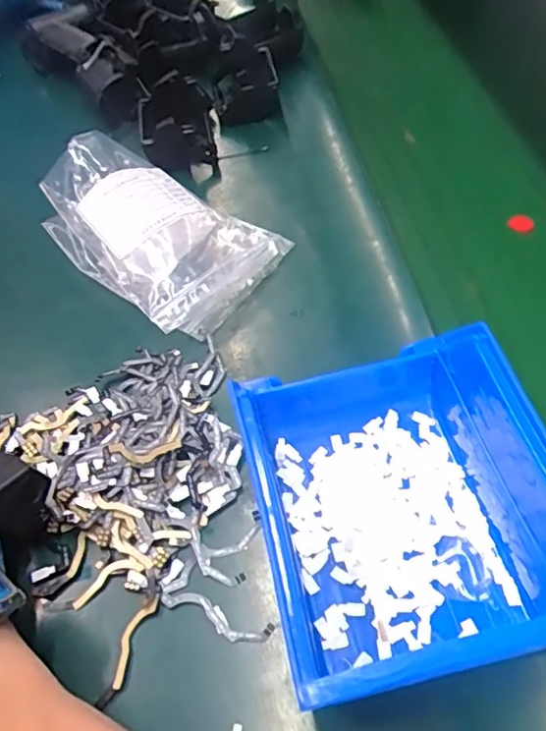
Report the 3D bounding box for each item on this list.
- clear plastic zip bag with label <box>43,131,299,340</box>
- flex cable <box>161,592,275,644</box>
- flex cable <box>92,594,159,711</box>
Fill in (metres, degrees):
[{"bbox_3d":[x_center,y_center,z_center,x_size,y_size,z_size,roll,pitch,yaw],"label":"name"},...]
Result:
[{"bbox_3d":[-0.073,-0.094,0.366,0.150,0.053,0.105,37,63,28],"label":"clear plastic zip bag with label"},{"bbox_3d":[-0.025,0.106,0.242,0.050,0.004,0.012,16,55,16],"label":"flex cable"},{"bbox_3d":[-0.061,0.118,0.238,0.008,0.004,0.046,15,55,15],"label":"flex cable"}]

